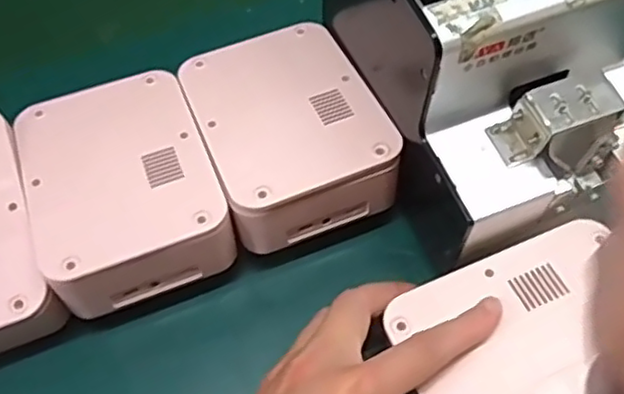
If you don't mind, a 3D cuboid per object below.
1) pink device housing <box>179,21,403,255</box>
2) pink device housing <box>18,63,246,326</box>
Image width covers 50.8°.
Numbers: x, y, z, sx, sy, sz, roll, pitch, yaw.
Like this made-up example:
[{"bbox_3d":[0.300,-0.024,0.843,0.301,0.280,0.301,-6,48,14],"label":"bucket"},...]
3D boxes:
[{"bbox_3d":[-0.014,-0.040,0.388,0.098,0.045,0.131,-20,60,-10],"label":"pink device housing"},{"bbox_3d":[-0.106,-0.007,0.374,0.097,0.044,0.132,-20,60,-10],"label":"pink device housing"}]

